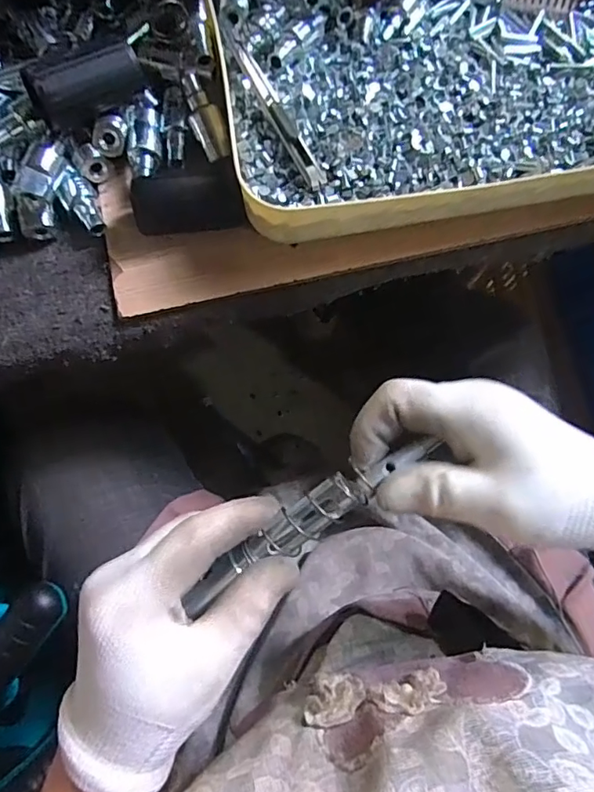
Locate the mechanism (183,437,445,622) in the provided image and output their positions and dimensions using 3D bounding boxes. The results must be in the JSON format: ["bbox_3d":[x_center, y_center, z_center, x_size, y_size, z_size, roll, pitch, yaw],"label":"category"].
[{"bbox_3d":[0.005,0.059,0.244,0.138,0.013,0.020,-34,78,3],"label":"mechanism"}]

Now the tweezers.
[{"bbox_3d":[-0.014,-0.171,0.303,0.014,0.012,0.132,-25,77,-7],"label":"tweezers"}]

